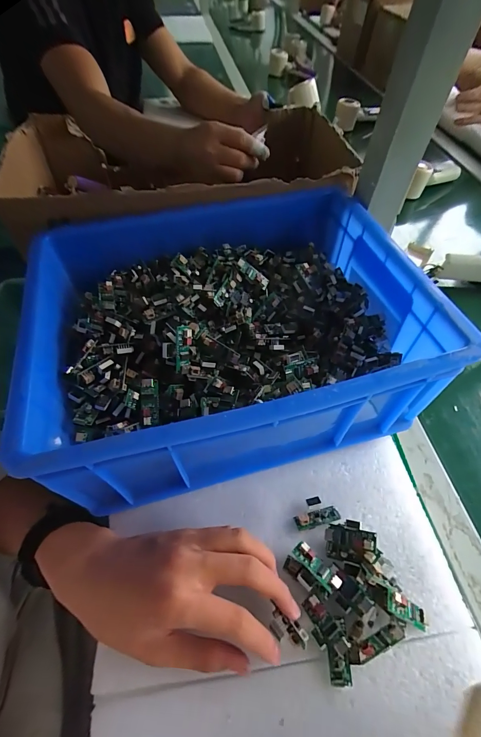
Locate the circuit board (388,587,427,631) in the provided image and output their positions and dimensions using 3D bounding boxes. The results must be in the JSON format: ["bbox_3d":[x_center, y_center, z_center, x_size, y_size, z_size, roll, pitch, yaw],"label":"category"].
[{"bbox_3d":[0.122,0.176,0.241,0.037,0.007,0.014,38,58,-13],"label":"circuit board"}]

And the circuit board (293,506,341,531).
[{"bbox_3d":[0.067,0.130,0.287,0.038,0.007,0.013,-10,56,-8],"label":"circuit board"}]

